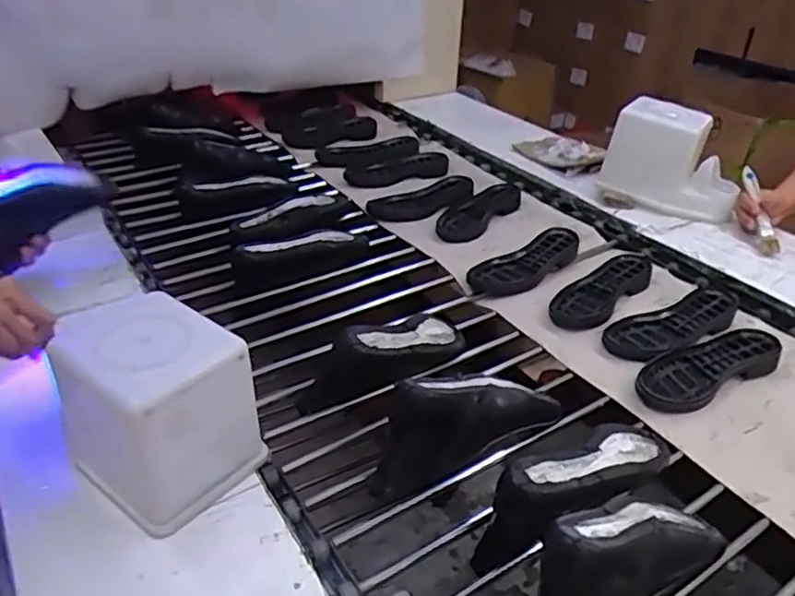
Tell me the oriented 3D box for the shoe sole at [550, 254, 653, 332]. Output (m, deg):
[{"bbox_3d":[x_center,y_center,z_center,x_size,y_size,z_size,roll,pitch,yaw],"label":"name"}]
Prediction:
[{"bbox_3d":[0.326,-0.016,1.036,0.091,0.021,0.248,29,43,34],"label":"shoe sole"}]

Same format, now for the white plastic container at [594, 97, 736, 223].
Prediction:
[{"bbox_3d":[0.518,-0.259,1.230,0.229,0.180,0.111,20,38,25],"label":"white plastic container"}]

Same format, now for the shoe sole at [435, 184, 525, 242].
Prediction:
[{"bbox_3d":[0.169,-0.173,1.267,0.081,0.026,0.238,28,42,33],"label":"shoe sole"}]

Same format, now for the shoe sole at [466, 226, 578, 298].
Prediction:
[{"bbox_3d":[0.220,-0.063,1.104,0.220,0.035,0.088,-25,43,-34],"label":"shoe sole"}]

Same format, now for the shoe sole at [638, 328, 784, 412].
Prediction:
[{"bbox_3d":[0.419,0.092,0.882,0.229,0.025,0.081,-16,38,-24],"label":"shoe sole"}]

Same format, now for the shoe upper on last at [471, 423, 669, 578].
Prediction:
[{"bbox_3d":[0.192,0.193,0.684,0.241,0.086,0.081,-24,42,-32],"label":"shoe upper on last"}]

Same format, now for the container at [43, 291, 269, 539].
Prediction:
[{"bbox_3d":[-0.240,0.108,0.647,0.151,0.161,0.137,23,40,28],"label":"container"}]

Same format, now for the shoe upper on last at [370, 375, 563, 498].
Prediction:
[{"bbox_3d":[0.077,0.134,0.755,0.232,0.103,0.111,-6,35,-11],"label":"shoe upper on last"}]

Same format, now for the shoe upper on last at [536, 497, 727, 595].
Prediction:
[{"bbox_3d":[0.196,0.241,0.594,0.234,0.106,0.089,-23,41,-32],"label":"shoe upper on last"}]

